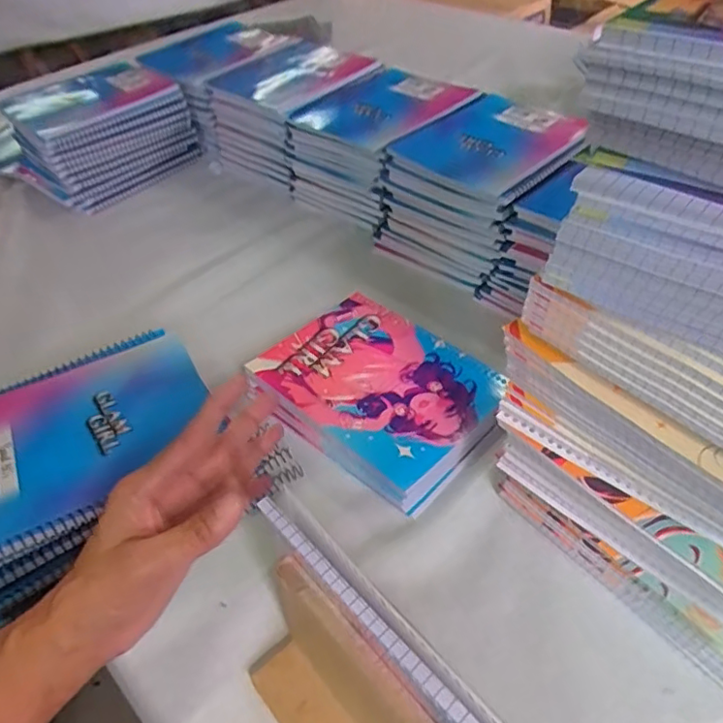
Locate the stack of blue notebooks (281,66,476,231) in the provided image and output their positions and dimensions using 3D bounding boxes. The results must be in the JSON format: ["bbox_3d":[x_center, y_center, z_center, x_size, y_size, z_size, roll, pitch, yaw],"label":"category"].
[{"bbox_3d":[0.032,-0.281,0.780,0.170,0.119,0.205,33,55,30],"label":"stack of blue notebooks"}]

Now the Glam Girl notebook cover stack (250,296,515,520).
[{"bbox_3d":[0.013,0.027,0.528,0.199,0.038,0.160,31,55,32],"label":"Glam Girl notebook cover stack"}]

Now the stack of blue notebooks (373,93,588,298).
[{"bbox_3d":[0.143,-0.203,0.696,0.165,0.119,0.203,31,55,30],"label":"stack of blue notebooks"}]

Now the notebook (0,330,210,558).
[{"bbox_3d":[-0.216,0.052,0.434,0.197,0.013,0.155,-23,48,-19],"label":"notebook"}]

